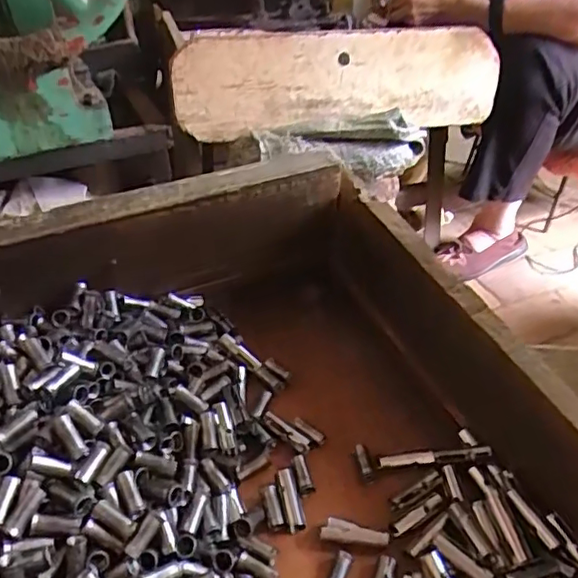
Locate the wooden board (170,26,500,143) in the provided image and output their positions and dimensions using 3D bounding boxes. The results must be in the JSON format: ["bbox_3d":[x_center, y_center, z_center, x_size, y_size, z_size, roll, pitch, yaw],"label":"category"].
[{"bbox_3d":[0.083,-0.329,0.953,0.528,0.154,0.038,-7,20,-12],"label":"wooden board"}]

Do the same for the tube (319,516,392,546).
[{"bbox_3d":[0.039,0.144,0.353,0.040,0.007,0.010,9,38,10],"label":"tube"}]

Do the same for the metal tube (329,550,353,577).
[{"bbox_3d":[0.028,0.162,0.339,0.009,0.010,0.027,16,54,19],"label":"metal tube"}]

